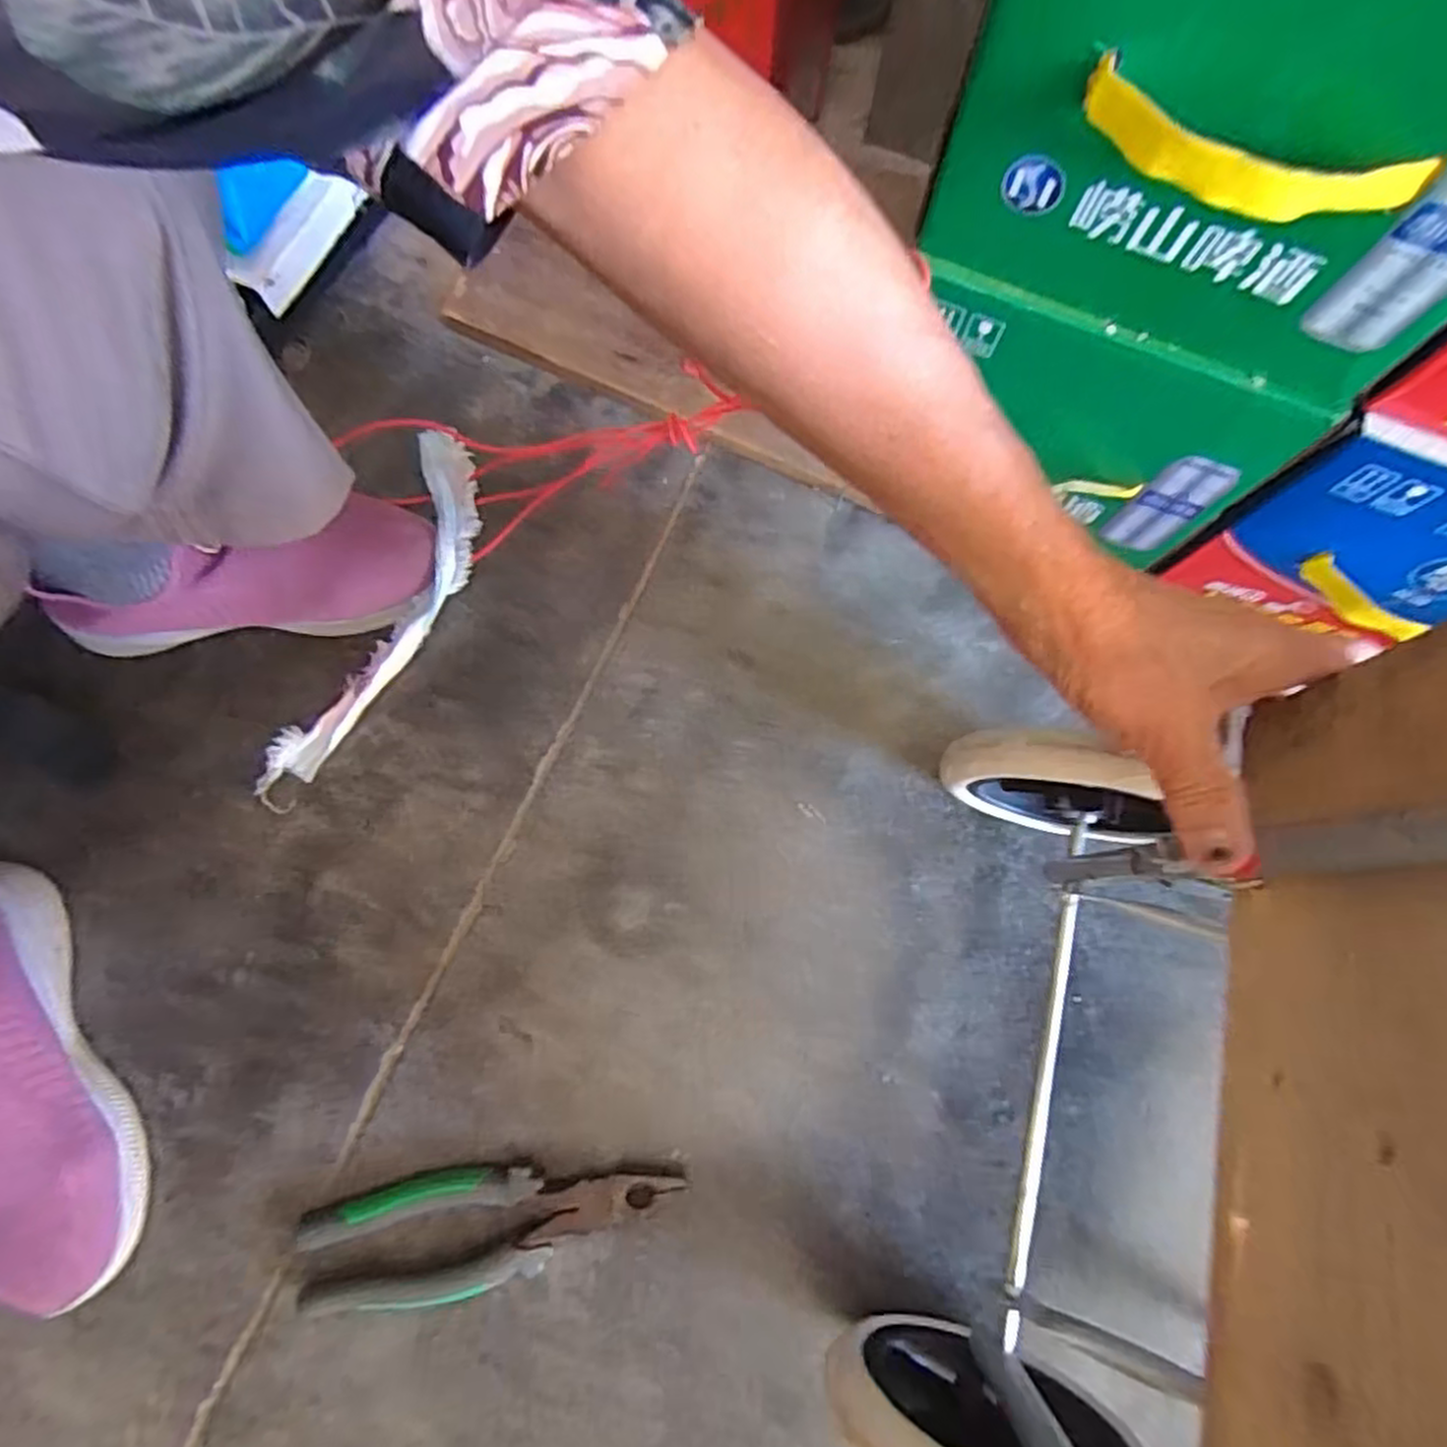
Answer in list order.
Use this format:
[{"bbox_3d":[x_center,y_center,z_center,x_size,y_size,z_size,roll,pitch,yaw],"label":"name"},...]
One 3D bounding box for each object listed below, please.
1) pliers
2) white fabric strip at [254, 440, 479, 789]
[{"bbox_3d":[-0.128,0.275,0.409,0.202,0.021,0.057,-11,78,-4],"label":"pliers"},{"bbox_3d":[-0.214,-0.074,0.485,0.067,0.026,0.259,16,77,2],"label":"white fabric strip"}]

